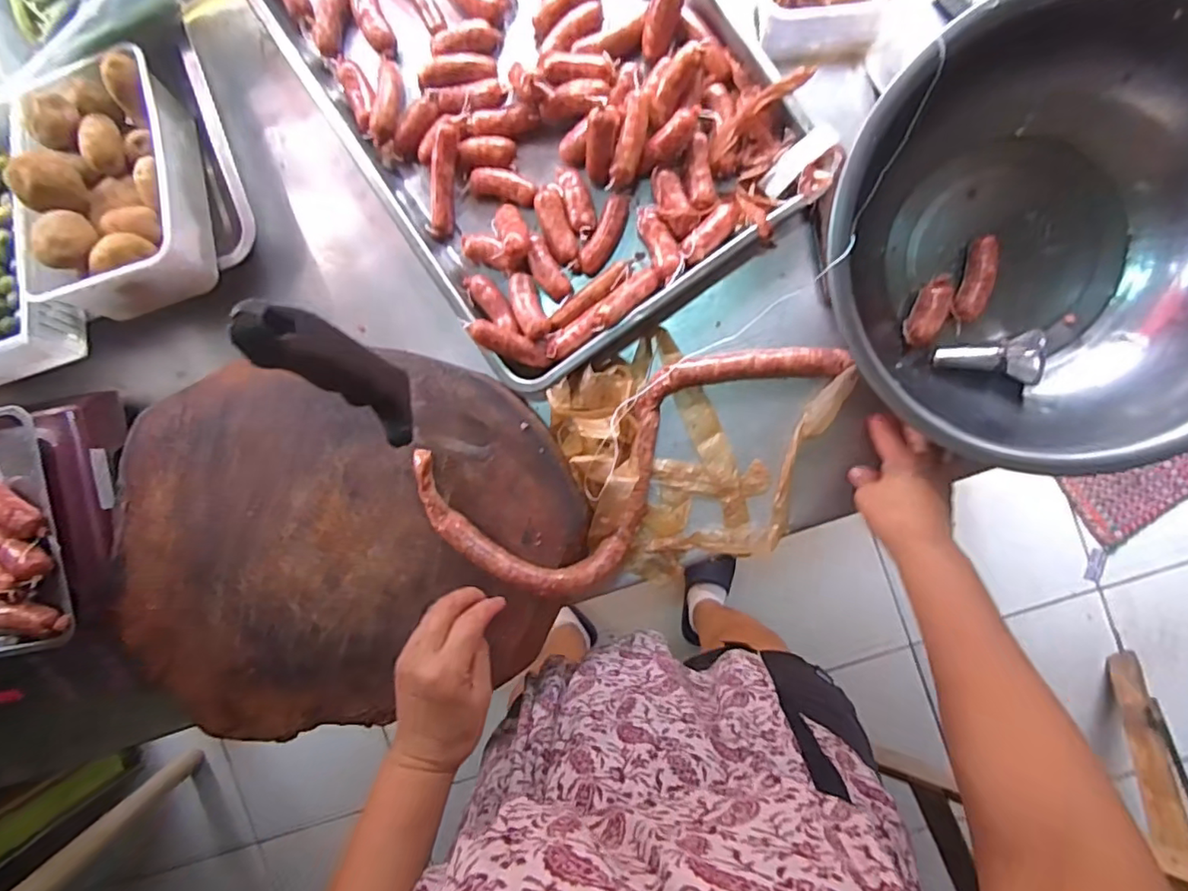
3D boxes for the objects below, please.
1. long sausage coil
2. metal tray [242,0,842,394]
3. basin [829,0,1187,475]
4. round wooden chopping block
[{"bbox_3d":[0.048,-0.011,0.583,0.423,0.091,0.193,-32,89,-10],"label":"long sausage coil"},{"bbox_3d":[-0.087,-0.401,0.606,0.388,0.057,0.605,-34,90,5],"label":"metal tray"},{"bbox_3d":[0.391,-0.174,0.511,0.361,0.156,0.355,0,93,4],"label":"basin"},{"bbox_3d":[-0.247,0.087,0.571,0.460,0.049,0.364,-8,92,5],"label":"round wooden chopping block"}]

